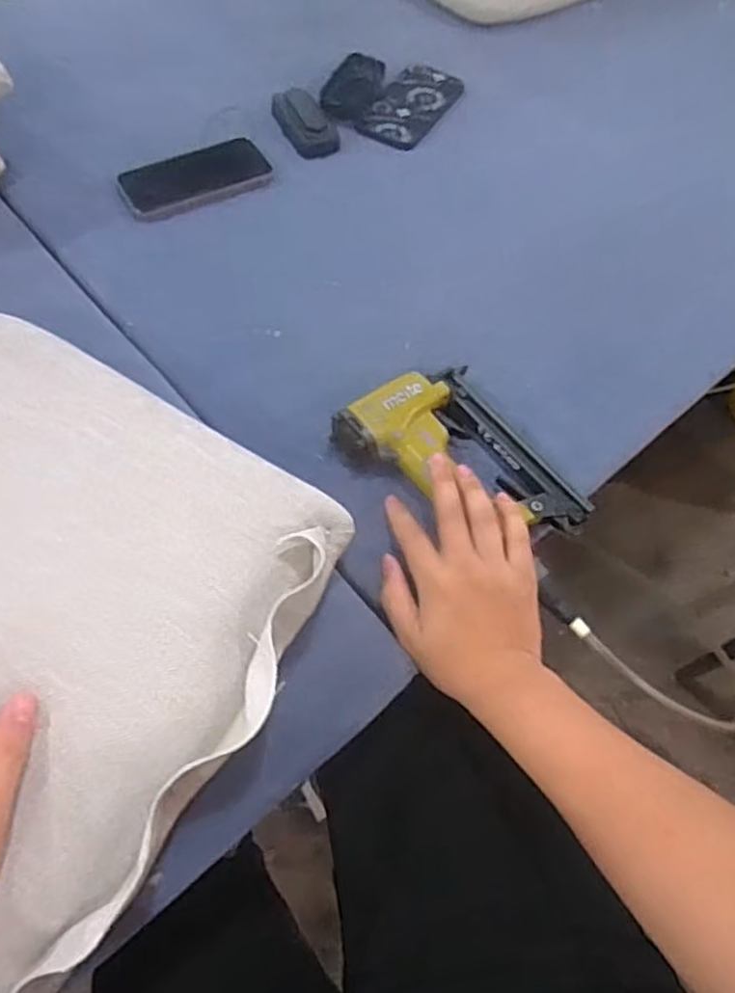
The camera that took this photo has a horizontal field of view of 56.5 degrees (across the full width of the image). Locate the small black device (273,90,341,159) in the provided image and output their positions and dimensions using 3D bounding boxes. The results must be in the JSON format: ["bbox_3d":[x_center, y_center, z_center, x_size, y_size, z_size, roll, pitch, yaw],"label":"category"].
[{"bbox_3d":[-0.075,-0.455,0.826,0.059,0.022,0.118,-16,63,-14],"label":"small black device"}]

